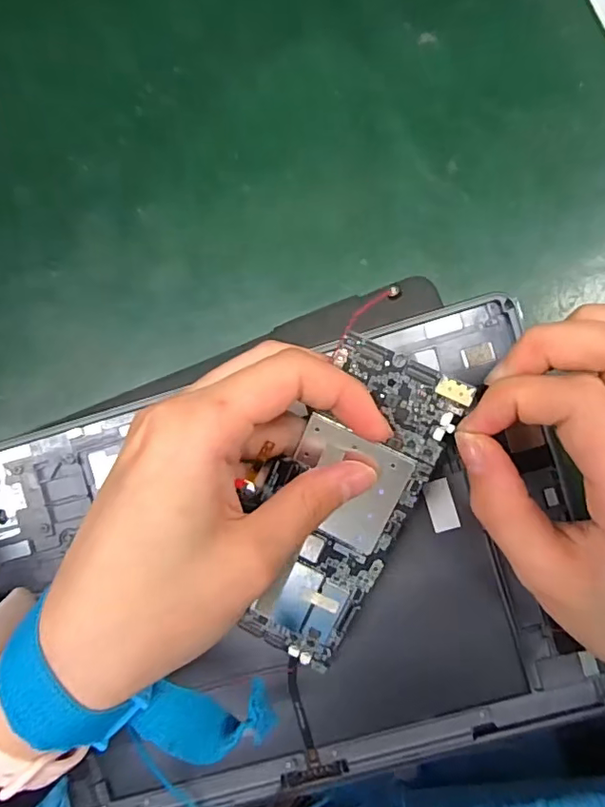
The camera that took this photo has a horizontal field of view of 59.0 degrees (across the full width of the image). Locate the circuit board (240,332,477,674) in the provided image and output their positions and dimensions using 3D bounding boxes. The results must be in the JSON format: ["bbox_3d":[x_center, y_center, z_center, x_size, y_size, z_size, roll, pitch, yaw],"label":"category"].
[{"bbox_3d":[0.014,0.041,0.189,0.042,0.005,0.122,20,108,5],"label":"circuit board"}]

